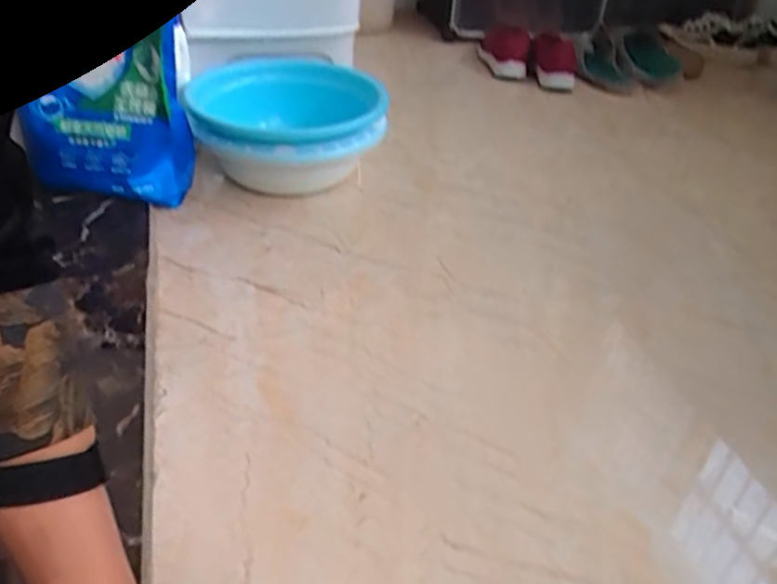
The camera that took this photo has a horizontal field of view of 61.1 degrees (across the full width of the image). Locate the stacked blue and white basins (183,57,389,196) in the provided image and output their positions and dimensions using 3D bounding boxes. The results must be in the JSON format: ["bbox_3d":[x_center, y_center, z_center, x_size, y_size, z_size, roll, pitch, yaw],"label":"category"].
[{"bbox_3d":[-0.157,-0.253,1.015,0.278,0.127,0.321,-7,38,-14],"label":"stacked blue and white basins"}]

